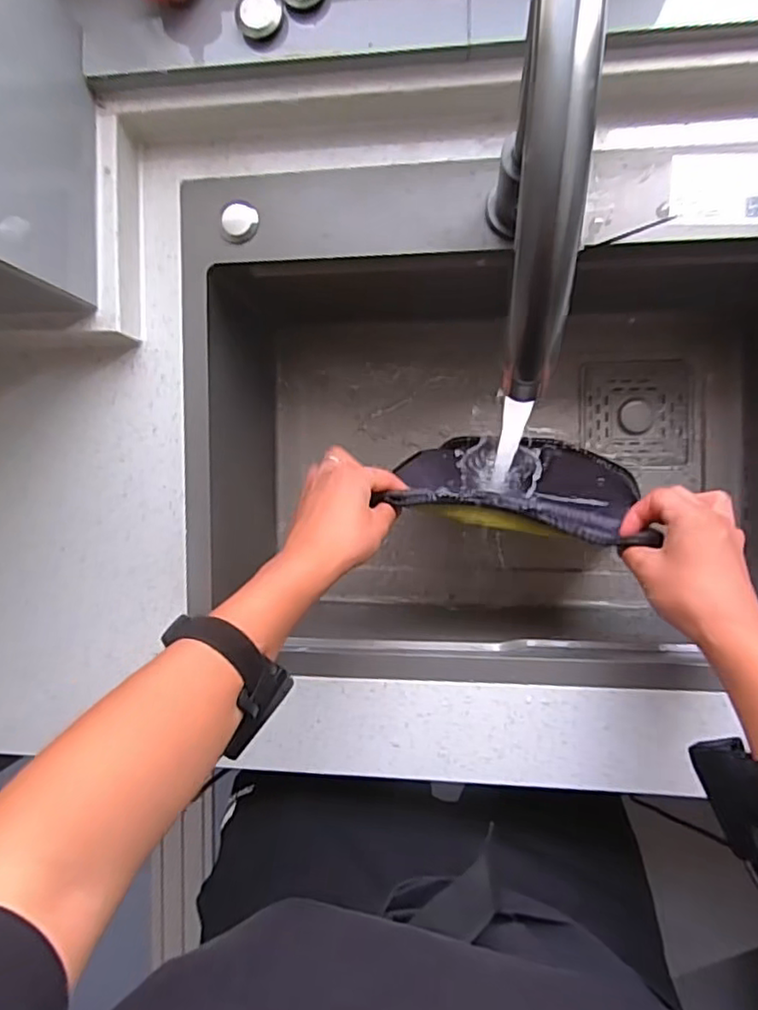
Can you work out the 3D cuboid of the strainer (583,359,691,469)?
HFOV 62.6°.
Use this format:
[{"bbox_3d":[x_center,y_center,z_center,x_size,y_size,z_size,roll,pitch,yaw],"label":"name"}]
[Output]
[{"bbox_3d":[0.301,-0.106,0.732,0.121,0.008,0.120,0,92,8],"label":"strainer"}]

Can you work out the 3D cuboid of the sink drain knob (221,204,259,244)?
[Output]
[{"bbox_3d":[-0.123,-0.248,0.553,0.032,0.008,0.033,0,93,5],"label":"sink drain knob"}]

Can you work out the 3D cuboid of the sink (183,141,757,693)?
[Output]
[{"bbox_3d":[0.135,-0.074,0.641,0.597,0.237,0.447,0,92,8],"label":"sink"}]

